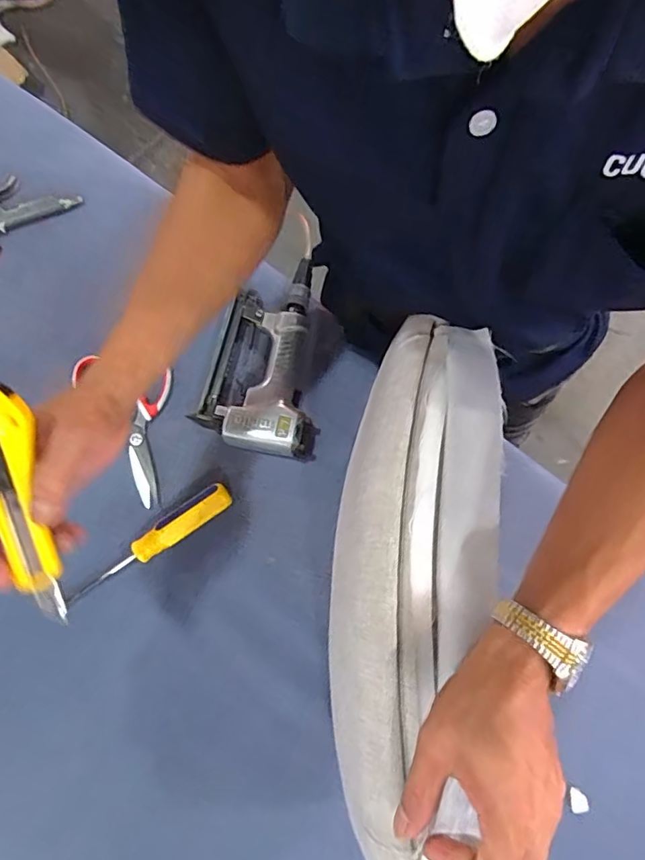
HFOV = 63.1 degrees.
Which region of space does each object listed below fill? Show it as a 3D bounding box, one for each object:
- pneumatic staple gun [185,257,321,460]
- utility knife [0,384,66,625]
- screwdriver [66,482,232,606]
[{"bbox_3d":[-0.057,-0.084,0.616,0.139,0.044,0.219,13,73,3],"label":"pneumatic staple gun"},{"bbox_3d":[-0.191,0.052,0.331,0.032,0.013,0.163,-3,111,-3],"label":"utility knife"},{"bbox_3d":[-0.182,0.117,0.552,0.188,0.025,0.031,-31,76,-10],"label":"screwdriver"}]

